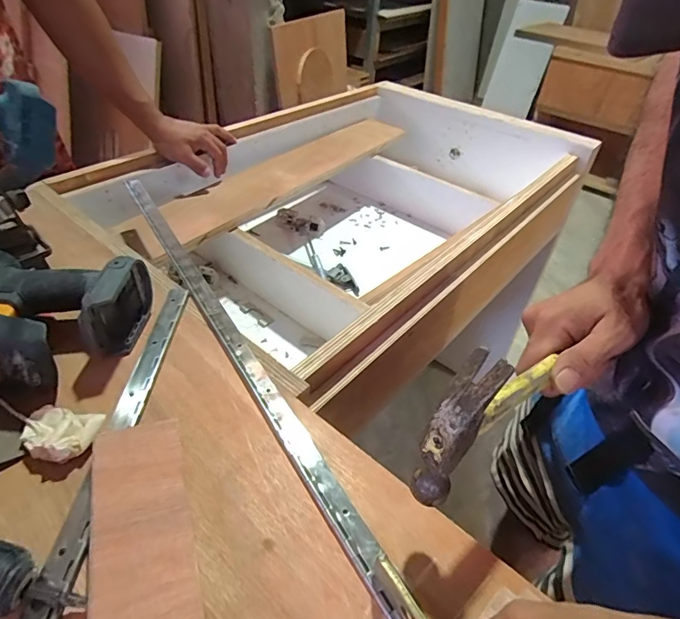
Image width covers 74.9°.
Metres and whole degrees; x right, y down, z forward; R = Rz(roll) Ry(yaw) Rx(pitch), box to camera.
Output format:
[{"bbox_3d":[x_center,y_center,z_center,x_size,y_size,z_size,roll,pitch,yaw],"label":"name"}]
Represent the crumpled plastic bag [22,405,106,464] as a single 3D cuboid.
[{"bbox_3d":[-0.224,0.097,0.353,0.057,0.018,0.045,11,41,4],"label":"crumpled plastic bag"}]

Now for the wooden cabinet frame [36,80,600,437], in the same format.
[{"bbox_3d":[0.055,-0.204,0.874,0.561,0.200,0.891,31,48,27],"label":"wooden cabinet frame"}]

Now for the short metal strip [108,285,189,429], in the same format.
[{"bbox_3d":[-0.179,0.035,0.433,0.023,0.007,0.178,3,41,-4],"label":"short metal strip"}]

